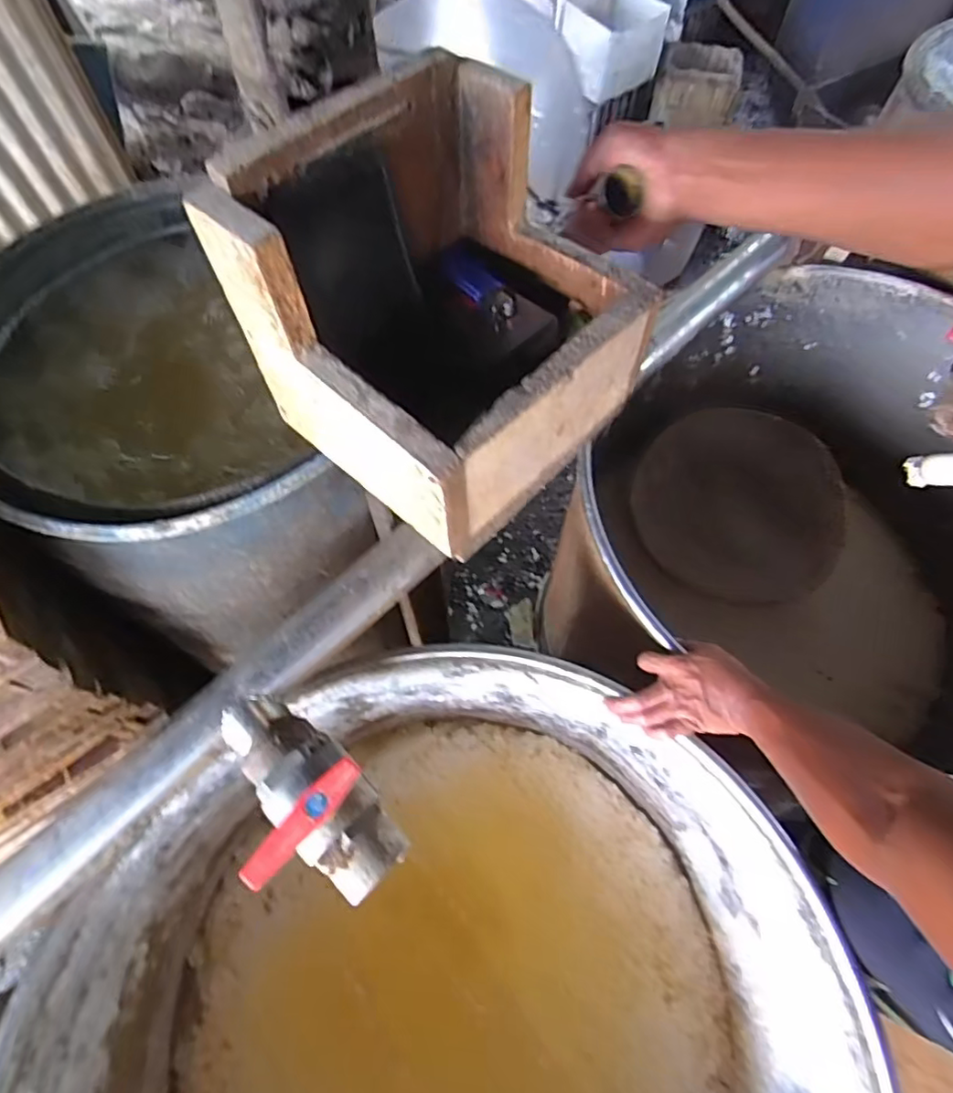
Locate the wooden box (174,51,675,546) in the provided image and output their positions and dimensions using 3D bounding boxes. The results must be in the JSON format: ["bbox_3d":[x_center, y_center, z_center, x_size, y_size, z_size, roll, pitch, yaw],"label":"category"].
[{"bbox_3d":[-0.013,-0.151,0.380,0.184,0.180,0.204,39,70,18],"label":"wooden box"}]

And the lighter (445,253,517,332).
[{"bbox_3d":[0.002,-0.187,0.424,0.023,0.018,0.071,-31,67,-14],"label":"lighter"}]

